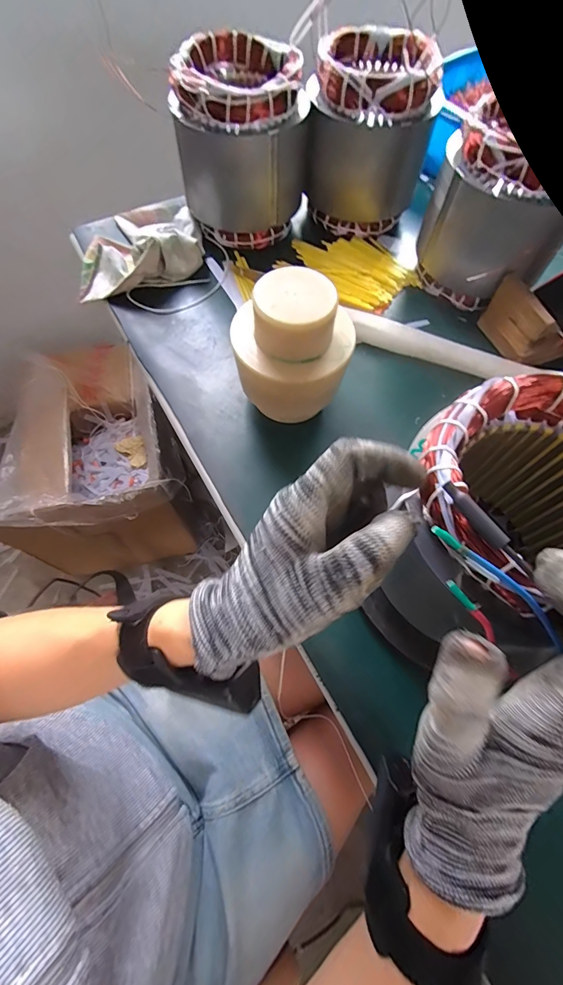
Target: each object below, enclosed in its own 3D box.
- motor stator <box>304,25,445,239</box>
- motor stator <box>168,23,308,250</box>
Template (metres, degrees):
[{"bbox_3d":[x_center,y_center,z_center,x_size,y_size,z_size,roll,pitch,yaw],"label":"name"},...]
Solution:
[{"bbox_3d":[0.111,-0.457,0.507,0.144,0.156,0.144,10,65,3],"label":"motor stator"},{"bbox_3d":[-0.047,-0.431,0.495,0.146,0.158,0.146,1,65,-1],"label":"motor stator"}]

